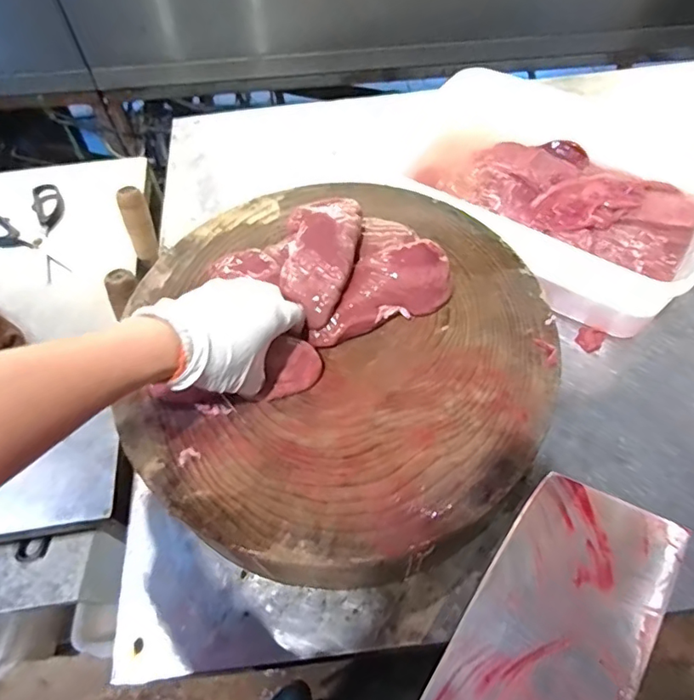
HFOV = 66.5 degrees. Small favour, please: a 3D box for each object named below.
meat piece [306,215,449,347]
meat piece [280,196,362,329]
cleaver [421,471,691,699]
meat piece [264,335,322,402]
[{"bbox_3d":[0.040,-0.054,0.493,0.094,0.047,0.138,18,59,14],"label":"meat piece"},{"bbox_3d":[-0.024,-0.087,0.491,0.067,0.037,0.129,3,57,5],"label":"meat piece"},{"bbox_3d":[0.110,0.214,0.320,0.105,0.034,0.314,26,55,19],"label":"cleaver"},{"bbox_3d":[-0.050,0.016,0.456,0.037,0.027,0.055,36,65,24],"label":"meat piece"}]

